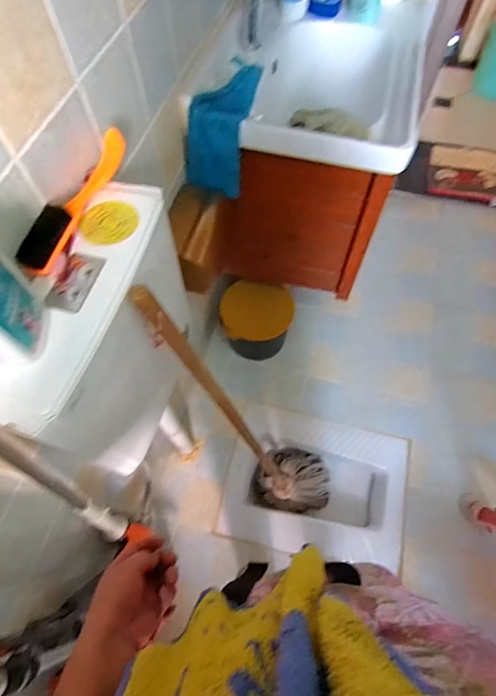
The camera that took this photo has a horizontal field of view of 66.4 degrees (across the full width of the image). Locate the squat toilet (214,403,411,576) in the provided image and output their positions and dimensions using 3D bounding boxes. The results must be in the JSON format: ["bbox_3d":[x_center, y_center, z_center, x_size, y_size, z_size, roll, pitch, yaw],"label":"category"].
[{"bbox_3d":[0.224,0.476,1.316,0.573,0.187,0.442,14,65,5],"label":"squat toilet"}]

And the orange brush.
[{"bbox_3d":[-0.222,-0.196,0.494,0.035,0.032,0.235,19,65,7],"label":"orange brush"}]

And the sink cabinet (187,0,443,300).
[{"bbox_3d":[0.169,-0.553,1.097,0.477,0.517,0.634,15,65,5],"label":"sink cabinet"}]

